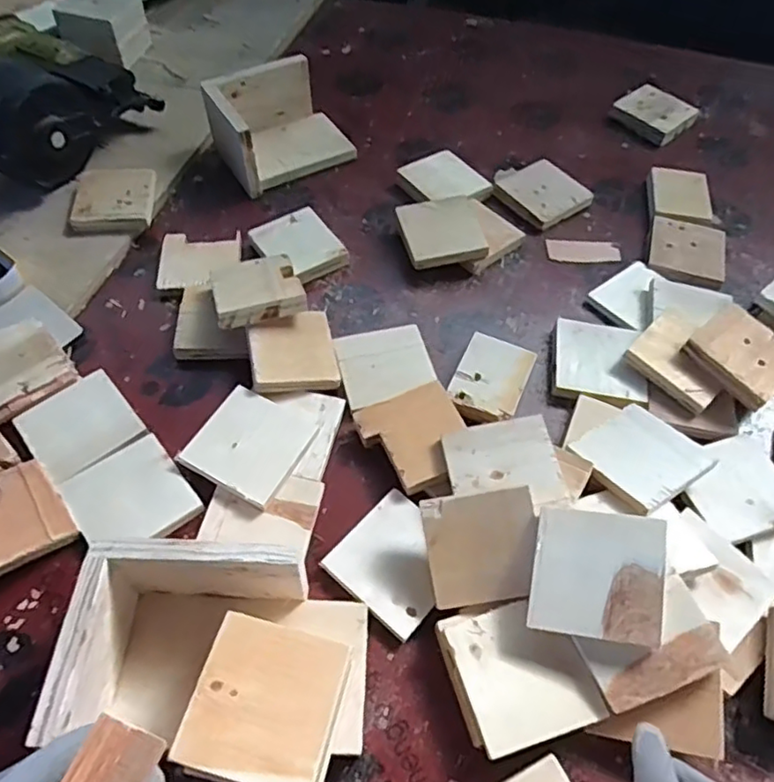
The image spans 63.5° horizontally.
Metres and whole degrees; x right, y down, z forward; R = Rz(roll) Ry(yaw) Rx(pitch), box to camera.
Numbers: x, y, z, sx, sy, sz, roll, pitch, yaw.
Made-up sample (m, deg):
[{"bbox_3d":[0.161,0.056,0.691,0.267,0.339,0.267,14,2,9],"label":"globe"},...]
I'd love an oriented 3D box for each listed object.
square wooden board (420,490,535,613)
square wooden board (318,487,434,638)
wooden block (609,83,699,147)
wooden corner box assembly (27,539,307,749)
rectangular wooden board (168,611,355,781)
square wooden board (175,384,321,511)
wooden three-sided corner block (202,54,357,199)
[{"bbox_3d":[0.074,0.121,0.481,0.084,0.007,0.082,-9,81,3],"label":"square wooden board"},{"bbox_3d":[0.009,0.138,0.509,0.088,0.013,0.090,36,63,21],"label":"square wooden board"},{"bbox_3d":[0.378,-0.395,0.888,0.091,0.022,0.094,-34,63,-21],"label":"wooden block"},{"bbox_3d":[-0.135,0.171,0.431,0.144,0.084,0.118,1,56,-4],"label":"wooden corner box assembly"},{"bbox_3d":[-0.075,0.194,0.390,0.088,0.010,0.089,15,55,5],"label":"rectangular wooden board"},{"bbox_3d":[-0.121,0.045,0.554,0.091,0.011,0.093,24,59,15],"label":"square wooden board"},{"bbox_3d":[-0.137,-0.343,0.799,0.156,0.086,0.130,-26,62,-20],"label":"wooden three-sided corner block"}]

